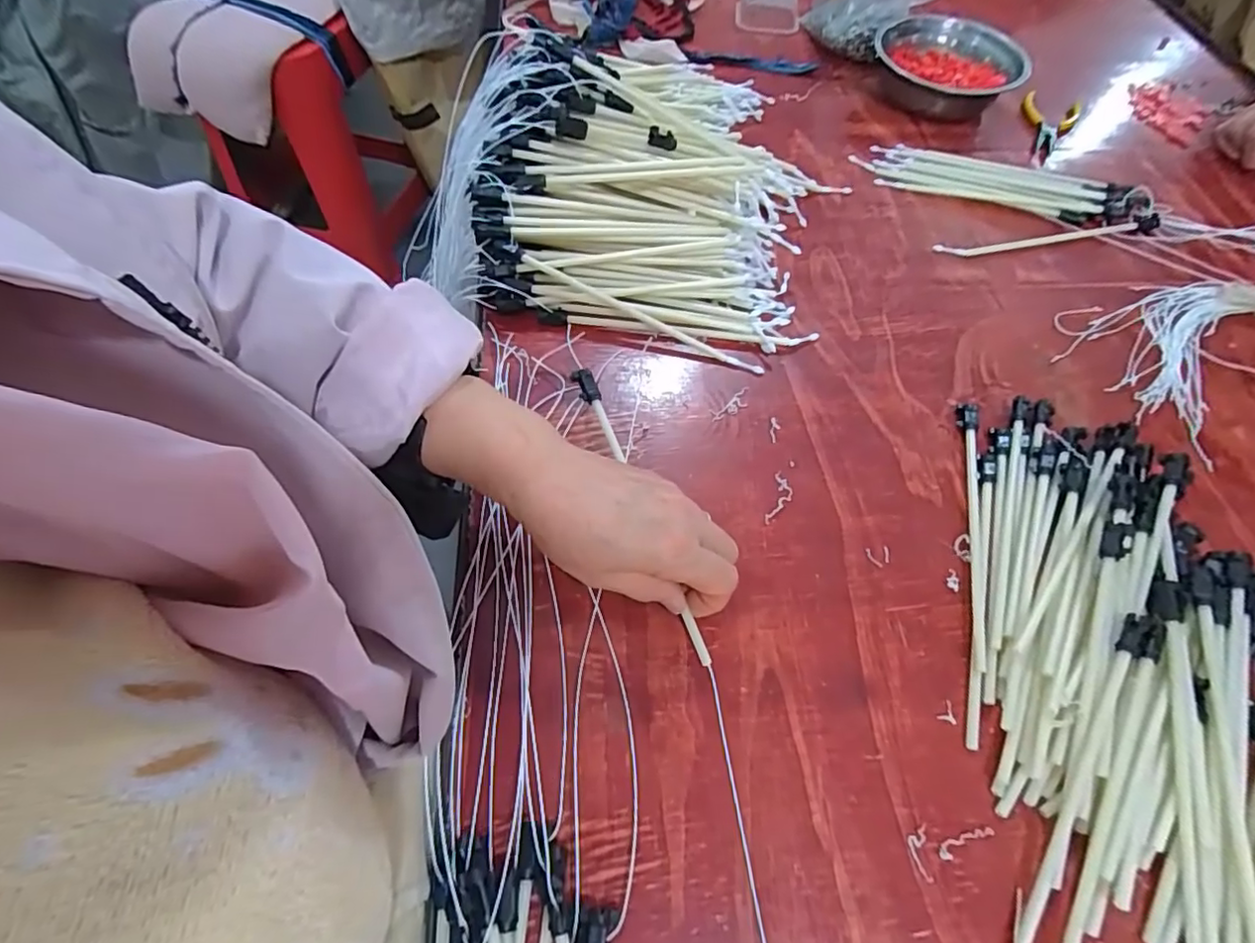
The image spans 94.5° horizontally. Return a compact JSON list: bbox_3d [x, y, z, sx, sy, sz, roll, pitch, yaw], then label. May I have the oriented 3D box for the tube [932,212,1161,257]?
[{"bbox_3d":[0.396,-0.220,0.543,0.231,0.010,0.014,-9,59,-8],"label":"tube"}]

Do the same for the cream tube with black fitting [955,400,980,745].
[{"bbox_3d":[0.224,0.050,0.374,0.013,0.011,0.239,14,59,6],"label":"cream tube with black fitting"}]

